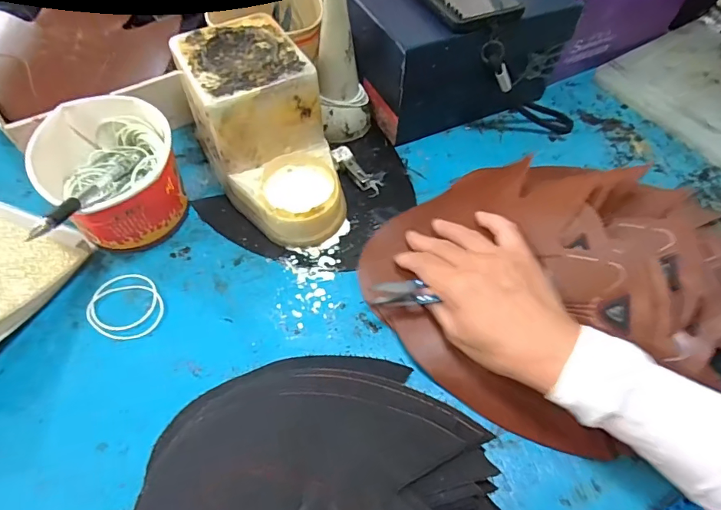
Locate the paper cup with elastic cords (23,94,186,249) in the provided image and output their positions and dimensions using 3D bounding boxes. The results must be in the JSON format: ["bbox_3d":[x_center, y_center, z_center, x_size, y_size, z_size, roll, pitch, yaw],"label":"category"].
[{"bbox_3d":[-0.215,-0.070,0.399,0.101,0.085,0.127,-24,62,-17],"label":"paper cup with elastic cords"}]

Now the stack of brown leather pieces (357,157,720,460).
[{"bbox_3d":[0.156,0.010,0.360,0.254,0.080,0.248,-28,63,-19],"label":"stack of brown leather pieces"}]

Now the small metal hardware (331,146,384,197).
[{"bbox_3d":[-0.004,-0.086,0.459,0.024,0.012,0.065,-38,66,-23],"label":"small metal hardware"}]

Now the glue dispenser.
[{"bbox_3d":[-0.088,-0.111,0.415,0.107,0.113,0.193,-20,61,-15],"label":"glue dispenser"}]

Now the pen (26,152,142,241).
[{"bbox_3d":[-0.205,-0.052,0.349,0.010,0.012,0.152,4,31,0],"label":"pen"}]

